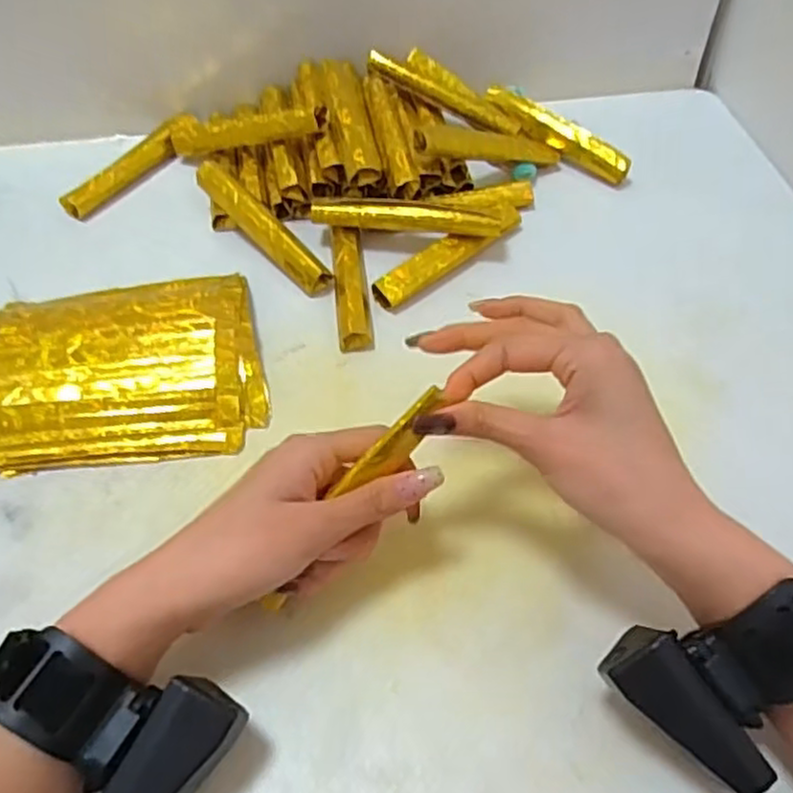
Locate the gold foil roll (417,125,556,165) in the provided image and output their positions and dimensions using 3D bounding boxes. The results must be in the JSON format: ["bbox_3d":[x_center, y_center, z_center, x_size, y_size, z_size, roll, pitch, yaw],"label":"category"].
[{"bbox_3d":[0.072,-0.187,0.540,0.140,0.024,0.018,-7,50,-35],"label":"gold foil roll"}]

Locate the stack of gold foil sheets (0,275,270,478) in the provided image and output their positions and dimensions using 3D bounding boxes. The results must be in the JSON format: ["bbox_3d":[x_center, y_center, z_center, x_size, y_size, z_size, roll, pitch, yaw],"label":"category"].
[{"bbox_3d":[-0.165,-0.020,0.436,0.162,0.028,0.123,-7,54,-6],"label":"stack of gold foil sheets"}]

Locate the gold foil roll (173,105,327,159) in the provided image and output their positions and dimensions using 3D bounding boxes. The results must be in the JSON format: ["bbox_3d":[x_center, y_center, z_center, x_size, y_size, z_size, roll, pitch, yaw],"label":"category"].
[{"bbox_3d":[-0.115,-0.203,0.553,0.132,0.026,0.021,0,51,23],"label":"gold foil roll"}]

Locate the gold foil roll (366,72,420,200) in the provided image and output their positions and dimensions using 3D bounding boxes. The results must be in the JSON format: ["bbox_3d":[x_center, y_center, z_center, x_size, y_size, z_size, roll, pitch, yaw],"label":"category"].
[{"bbox_3d":[-0.003,-0.198,0.543,0.027,0.024,0.138,-5,53,-7],"label":"gold foil roll"}]

